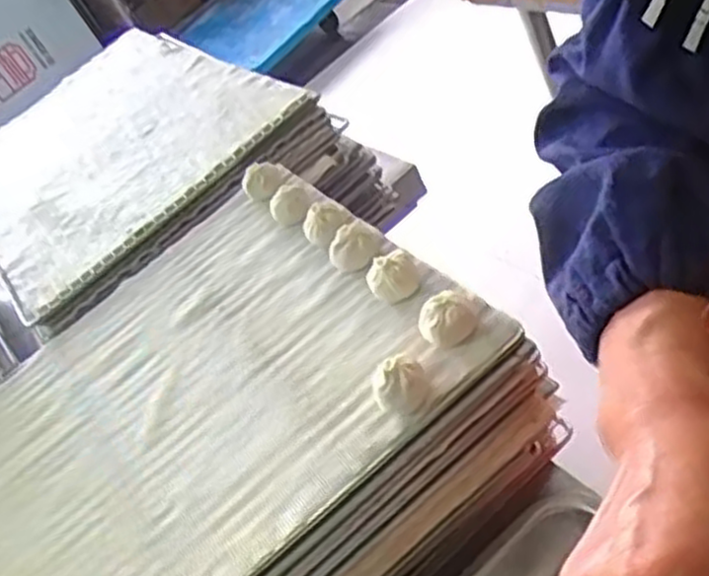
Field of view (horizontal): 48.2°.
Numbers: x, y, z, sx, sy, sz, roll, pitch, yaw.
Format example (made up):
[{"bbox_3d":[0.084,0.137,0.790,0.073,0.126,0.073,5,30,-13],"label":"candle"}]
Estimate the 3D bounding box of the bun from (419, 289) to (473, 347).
[{"bbox_3d":[0.065,0.023,0.577,0.036,0.032,0.028,-22,42,-19],"label":"bun"}]

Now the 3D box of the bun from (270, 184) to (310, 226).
[{"bbox_3d":[-0.062,-0.083,0.772,0.036,0.031,0.039,0,39,8],"label":"bun"}]

